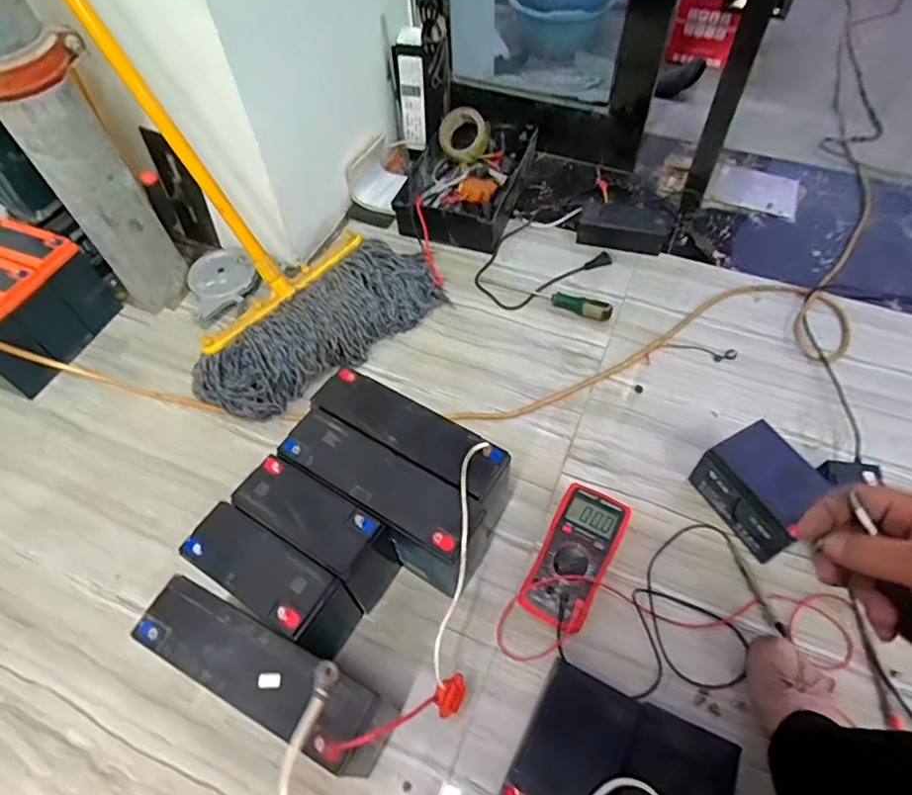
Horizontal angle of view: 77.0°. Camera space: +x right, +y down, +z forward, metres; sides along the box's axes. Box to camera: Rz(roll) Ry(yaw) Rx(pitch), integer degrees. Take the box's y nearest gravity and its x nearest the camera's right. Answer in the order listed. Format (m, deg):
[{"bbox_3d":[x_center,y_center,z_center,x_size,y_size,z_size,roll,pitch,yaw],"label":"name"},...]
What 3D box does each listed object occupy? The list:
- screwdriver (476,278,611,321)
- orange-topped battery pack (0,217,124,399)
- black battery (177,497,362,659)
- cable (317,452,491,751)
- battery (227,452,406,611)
[{"bbox_3d":[0.163,-0.193,1.041,0.250,0.036,0.027,24,61,17],"label":"screwdriver"},{"bbox_3d":[-0.762,-0.156,0.990,0.195,0.168,0.234,16,59,13],"label":"orange-topped battery pack"},{"bbox_3d":[-0.217,0.224,0.694,0.175,0.142,0.074,27,62,19],"label":"black battery"},{"bbox_3d":[-0.002,0.224,0.630,0.115,0.031,0.353,41,58,-23],"label":"cable"},{"bbox_3d":[-0.171,0.178,0.740,0.169,0.173,0.079,27,62,19],"label":"battery"}]

